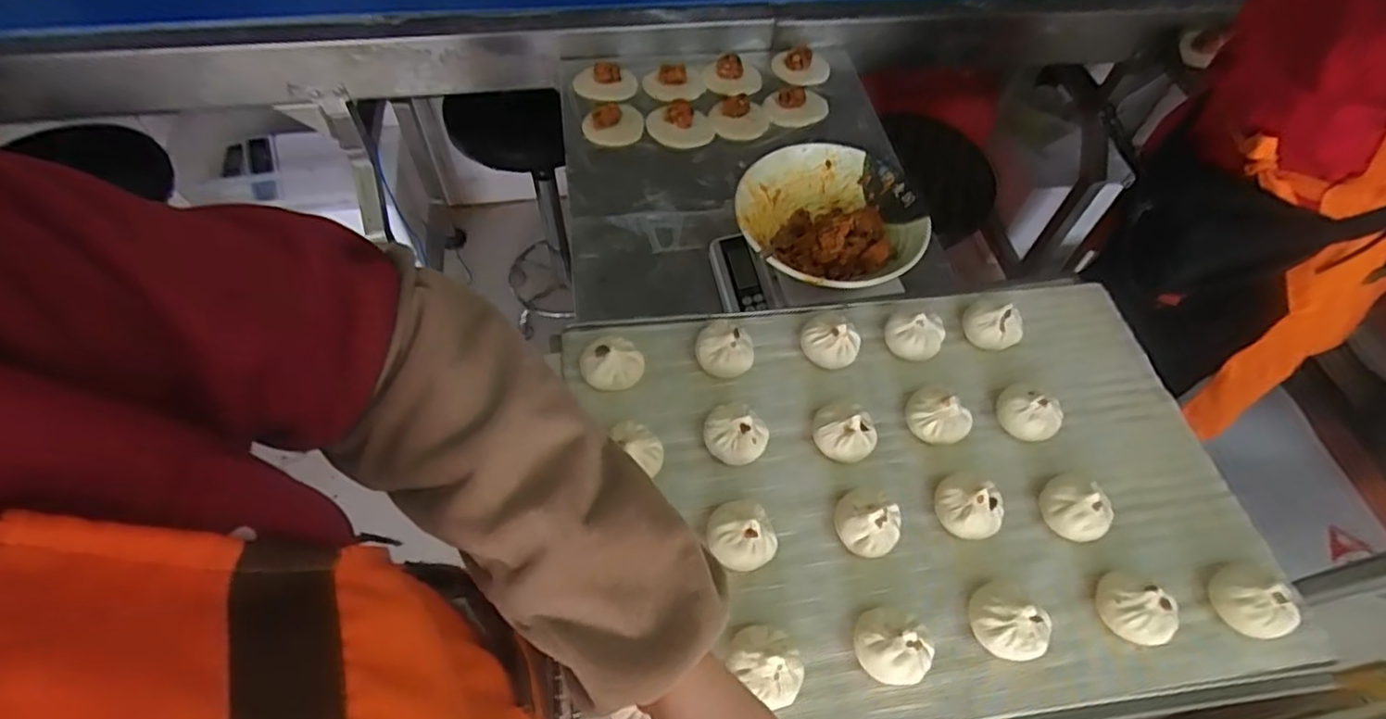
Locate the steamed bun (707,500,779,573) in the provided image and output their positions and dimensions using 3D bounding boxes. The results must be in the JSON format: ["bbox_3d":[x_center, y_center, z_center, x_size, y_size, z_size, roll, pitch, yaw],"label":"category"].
[{"bbox_3d":[0.039,0.142,0.520,0.053,0.044,0.052,1,58,-2],"label":"steamed bun"}]

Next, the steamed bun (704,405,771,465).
[{"bbox_3d":[0.039,0.066,0.570,0.057,0.040,0.055,1,58,-2],"label":"steamed bun"}]

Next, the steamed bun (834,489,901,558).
[{"bbox_3d":[0.142,0.137,0.532,0.050,0.042,0.045,24,60,12],"label":"steamed bun"}]

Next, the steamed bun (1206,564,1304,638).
[{"bbox_3d":[0.436,0.189,0.503,0.043,0.033,0.053,-10,59,-9],"label":"steamed bun"}]

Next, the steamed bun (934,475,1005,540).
[{"bbox_3d":[0.233,0.124,0.545,0.055,0.045,0.055,1,58,-2],"label":"steamed bun"}]

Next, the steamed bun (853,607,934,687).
[{"bbox_3d":[0.148,0.214,0.481,0.057,0.042,0.053,1,58,-2],"label":"steamed bun"}]

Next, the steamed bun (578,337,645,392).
[{"bbox_3d":[-0.076,0.003,0.601,0.059,0.042,0.050,-13,59,-11],"label":"steamed bun"}]

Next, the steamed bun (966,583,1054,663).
[{"bbox_3d":[0.242,0.201,0.495,0.054,0.042,0.053,1,58,-2],"label":"steamed bun"}]

